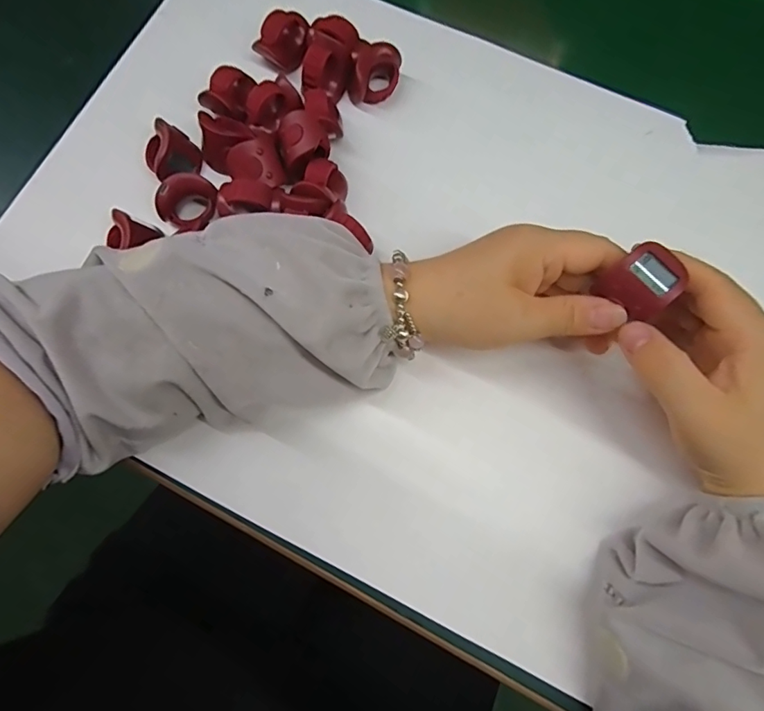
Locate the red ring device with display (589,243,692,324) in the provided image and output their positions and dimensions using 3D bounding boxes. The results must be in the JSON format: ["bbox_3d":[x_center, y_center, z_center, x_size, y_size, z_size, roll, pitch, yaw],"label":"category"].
[{"bbox_3d":[0.131,-0.037,0.243,0.030,0.019,0.032,45,101,10],"label":"red ring device with display"}]

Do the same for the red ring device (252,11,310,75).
[{"bbox_3d":[-0.069,-0.226,0.343,0.025,0.022,0.039,31,78,8],"label":"red ring device"}]

